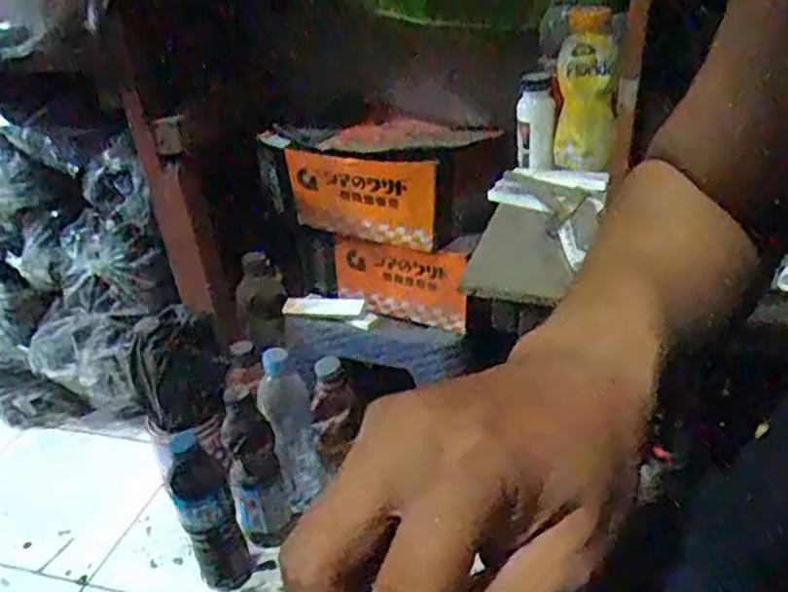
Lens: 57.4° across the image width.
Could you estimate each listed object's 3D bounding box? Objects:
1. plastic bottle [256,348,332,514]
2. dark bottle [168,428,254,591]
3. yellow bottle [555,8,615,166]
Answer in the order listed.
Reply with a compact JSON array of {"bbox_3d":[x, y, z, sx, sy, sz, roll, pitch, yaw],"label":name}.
[{"bbox_3d":[-0.133,0.182,0.940,0.065,0.227,0.058,-10,31,-9],"label":"plastic bottle"},{"bbox_3d":[-0.216,0.258,0.845,0.068,0.206,0.052,-16,33,-18],"label":"dark bottle"},{"bbox_3d":[0.196,-0.208,0.734,0.055,0.148,0.059,5,32,16],"label":"yellow bottle"}]

